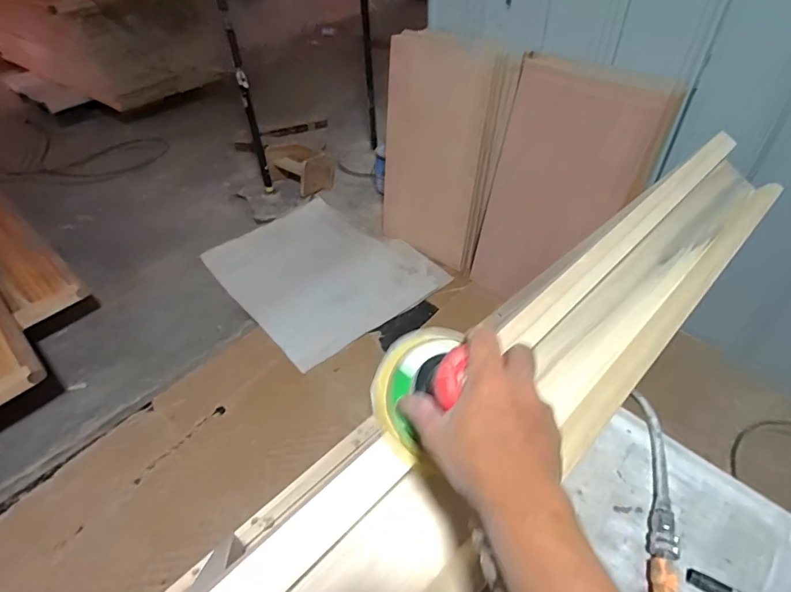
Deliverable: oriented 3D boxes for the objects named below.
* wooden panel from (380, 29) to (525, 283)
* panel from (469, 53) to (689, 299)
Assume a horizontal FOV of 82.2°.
[{"bbox_3d":[0.147,-0.501,1.620,0.446,0.749,0.043,21,29,21],"label":"wooden panel"},{"bbox_3d":[0.502,-0.302,1.426,0.475,0.770,0.044,29,30,35],"label":"panel"}]

